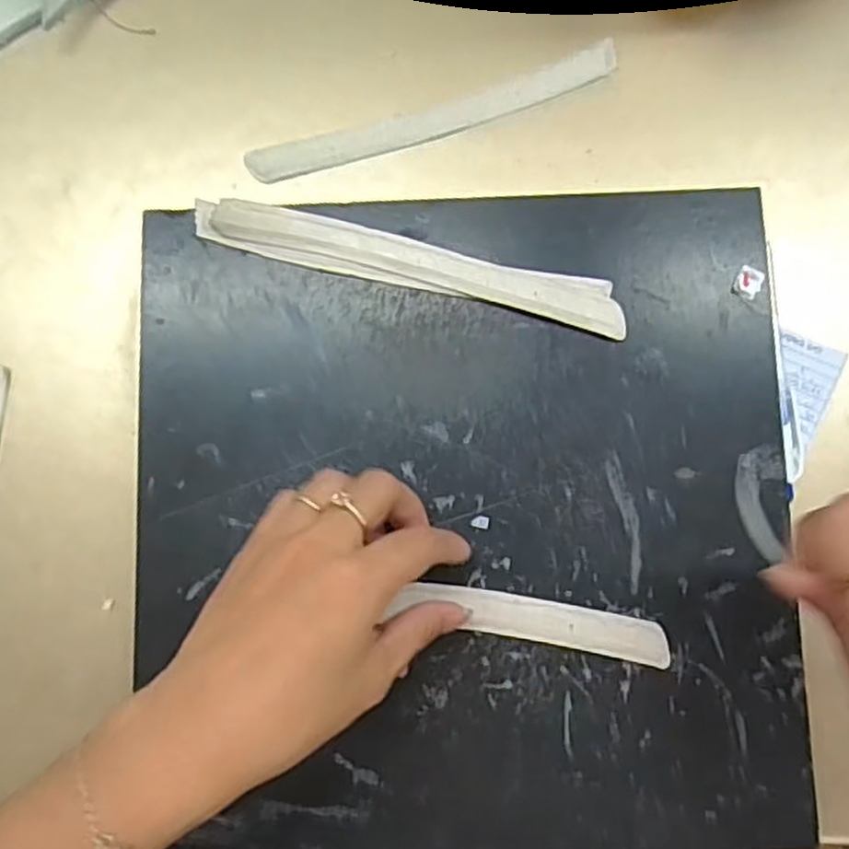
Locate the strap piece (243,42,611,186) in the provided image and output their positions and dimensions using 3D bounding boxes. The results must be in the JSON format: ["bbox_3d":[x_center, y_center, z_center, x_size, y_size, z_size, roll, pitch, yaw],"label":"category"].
[{"bbox_3d":[0.005,-0.163,0.390,0.198,0.004,0.022,-19,83,-1],"label":"strap piece"}]

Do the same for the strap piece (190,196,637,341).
[{"bbox_3d":[-0.007,-0.077,0.354,0.207,0.009,0.024,14,84,3],"label":"strap piece"}]

